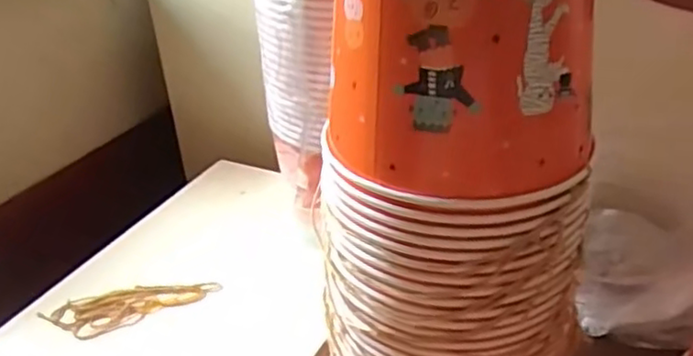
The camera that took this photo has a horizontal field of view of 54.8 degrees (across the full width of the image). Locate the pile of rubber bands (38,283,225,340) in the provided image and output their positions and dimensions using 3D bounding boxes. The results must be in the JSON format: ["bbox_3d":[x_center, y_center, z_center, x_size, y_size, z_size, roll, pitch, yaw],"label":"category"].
[{"bbox_3d":[-0.203,0.124,0.641,0.158,0.021,0.047,-15,32,-17],"label":"pile of rubber bands"}]

